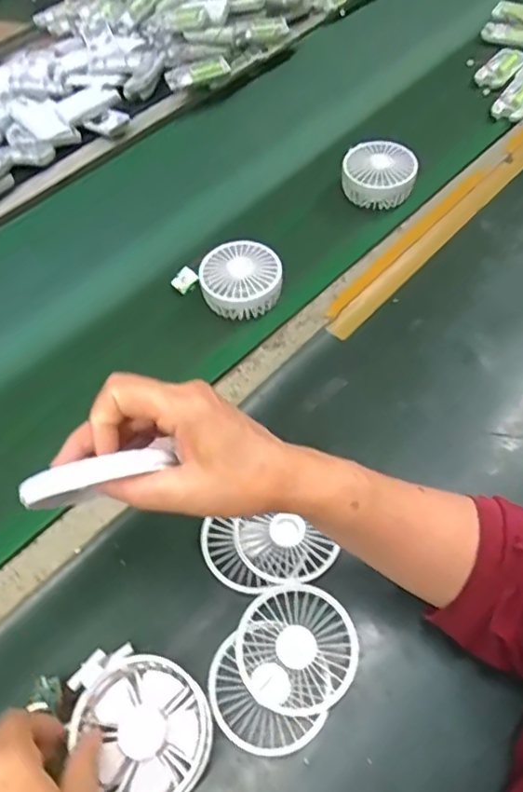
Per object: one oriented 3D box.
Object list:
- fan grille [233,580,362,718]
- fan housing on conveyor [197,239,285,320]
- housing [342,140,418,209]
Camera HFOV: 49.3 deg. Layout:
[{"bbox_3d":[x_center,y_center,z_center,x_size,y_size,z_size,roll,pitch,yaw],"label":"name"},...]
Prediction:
[{"bbox_3d":[0.027,0.192,0.436,0.087,0.013,0.088,-38,61,-18],"label":"fan grille"},{"bbox_3d":[-0.022,-0.130,0.625,0.085,0.030,0.084,-1,61,2],"label":"fan housing on conveyor"},{"bbox_3d":[0.145,-0.271,0.701,0.087,0.041,0.074,13,63,12],"label":"housing"}]

